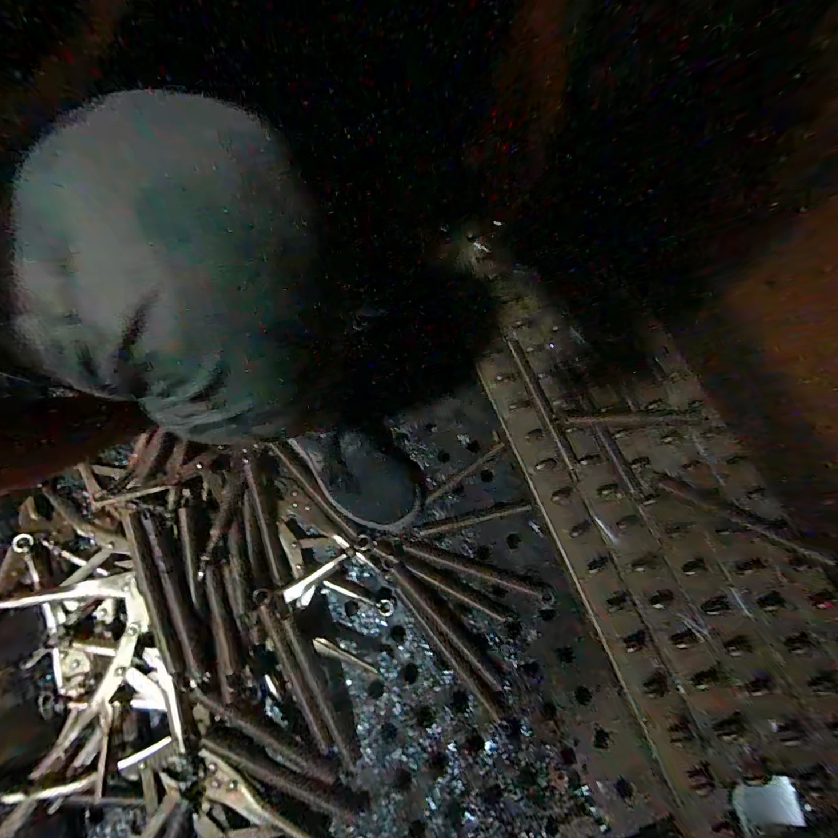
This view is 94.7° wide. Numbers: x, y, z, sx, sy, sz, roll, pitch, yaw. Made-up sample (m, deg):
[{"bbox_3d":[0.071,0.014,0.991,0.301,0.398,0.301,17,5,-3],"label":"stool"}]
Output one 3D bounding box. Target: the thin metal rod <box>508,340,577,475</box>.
[{"bbox_3d":[0.168,-0.023,0.527,0.016,0.014,0.198,-20,73,-4],"label":"thin metal rod"}]

